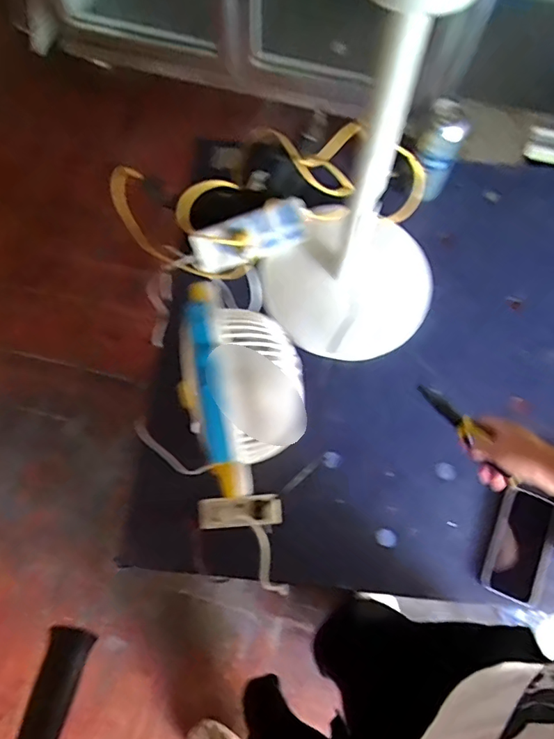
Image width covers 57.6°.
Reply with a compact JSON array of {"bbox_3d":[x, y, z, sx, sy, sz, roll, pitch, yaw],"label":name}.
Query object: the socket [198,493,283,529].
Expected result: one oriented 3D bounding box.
[{"bbox_3d":[-0.053,0.204,0.724,0.118,0.029,0.044,-2,70,-3],"label":"socket"}]

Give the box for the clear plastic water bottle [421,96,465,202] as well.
[{"bbox_3d":[0.276,-0.372,0.860,0.067,0.159,0.065,23,71,6],"label":"clear plastic water bottle"}]

